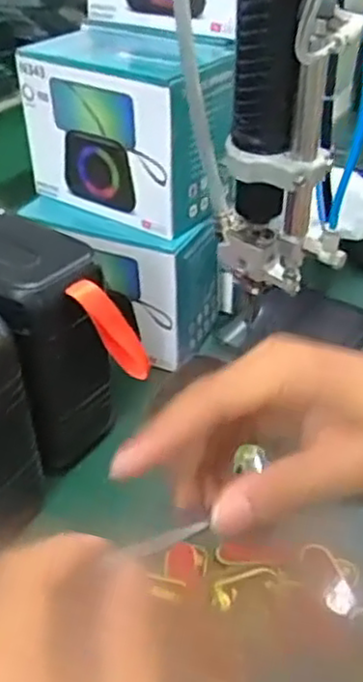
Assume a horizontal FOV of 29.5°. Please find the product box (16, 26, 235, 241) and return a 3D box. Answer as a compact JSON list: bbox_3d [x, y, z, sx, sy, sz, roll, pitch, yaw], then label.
[{"bbox_3d":[-0.037,-0.167,0.526,0.153,0.123,0.100,25,45,27],"label":"product box"}]

